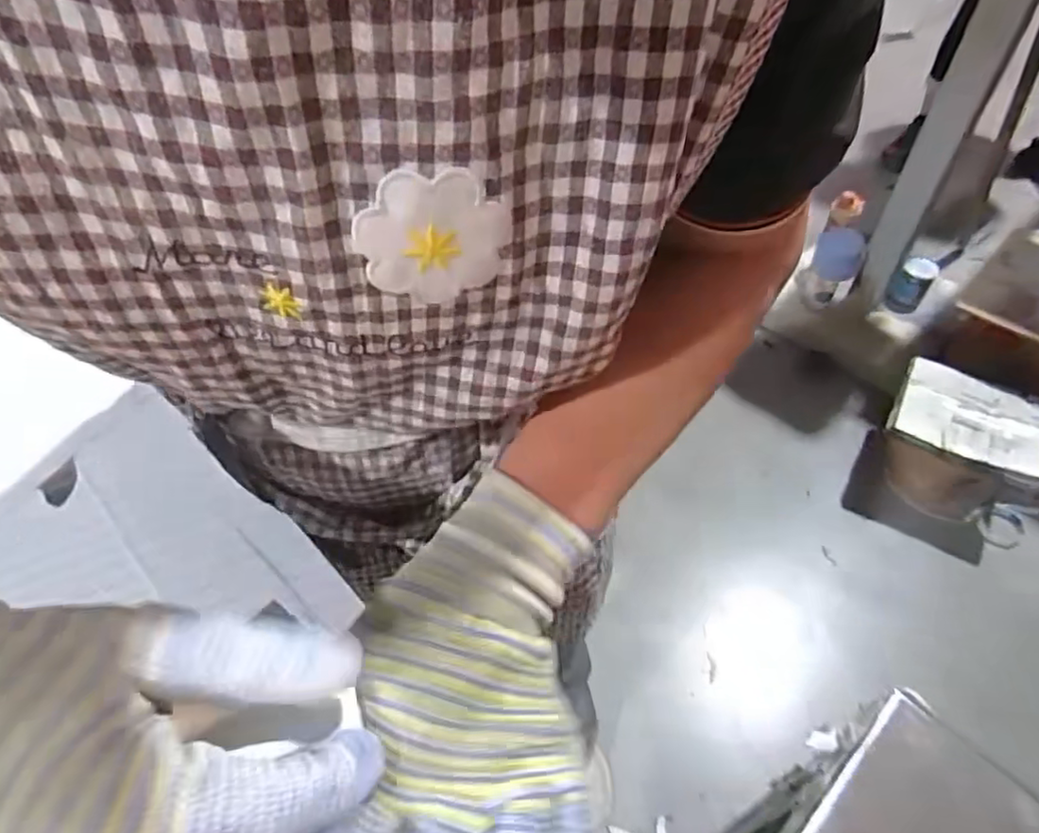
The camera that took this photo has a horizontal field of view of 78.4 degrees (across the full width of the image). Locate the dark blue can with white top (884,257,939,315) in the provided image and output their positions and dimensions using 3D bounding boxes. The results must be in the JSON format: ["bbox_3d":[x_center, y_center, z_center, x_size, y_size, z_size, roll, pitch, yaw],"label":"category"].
[{"bbox_3d":[0.880,-0.294,1.439,0.070,0.115,0.083,37,60,25],"label":"dark blue can with white top"}]

